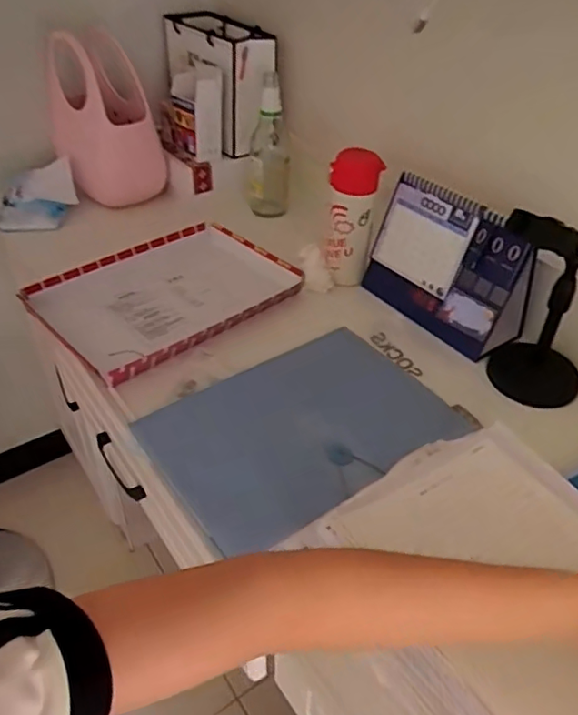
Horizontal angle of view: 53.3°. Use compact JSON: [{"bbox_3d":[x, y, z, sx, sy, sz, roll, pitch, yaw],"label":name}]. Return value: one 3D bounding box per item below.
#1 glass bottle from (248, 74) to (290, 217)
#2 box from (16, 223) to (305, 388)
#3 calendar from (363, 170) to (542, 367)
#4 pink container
[{"bbox_3d":[-0.035,-0.355,0.995,0.068,0.221,0.071,-2,40,-5],"label":"glass bottle"},{"bbox_3d":[-0.178,-0.098,0.841,0.337,0.030,0.241,-29,49,-32],"label":"box"},{"bbox_3d":[0.219,-0.129,0.792,0.101,0.174,0.214,-23,46,-27],"label":"calendar"},{"bbox_3d":[-0.328,-0.408,1.029,0.182,0.292,0.159,-12,42,-16],"label":"pink container"}]

